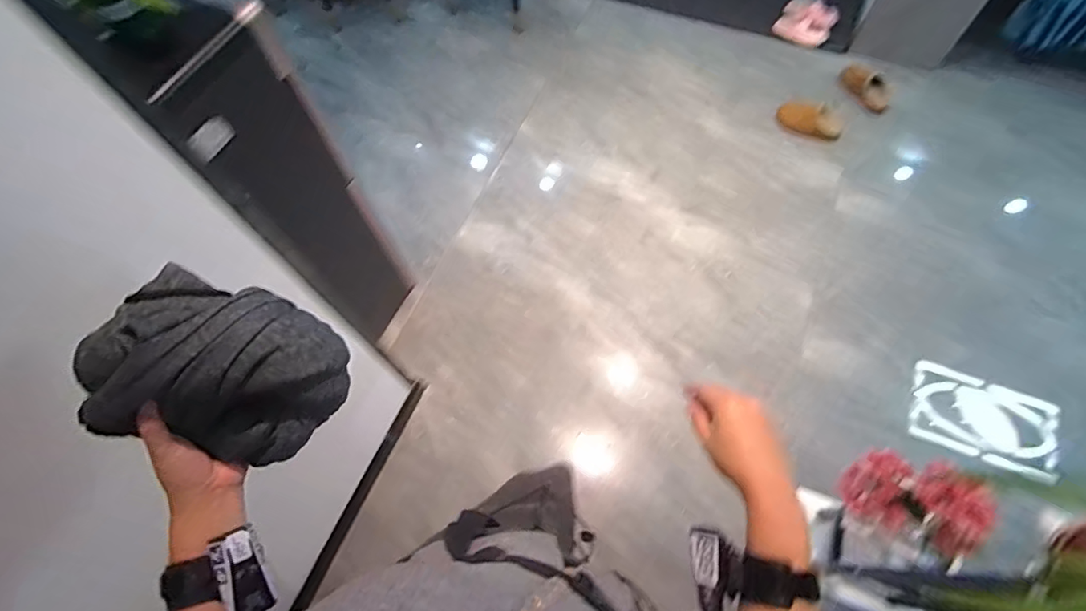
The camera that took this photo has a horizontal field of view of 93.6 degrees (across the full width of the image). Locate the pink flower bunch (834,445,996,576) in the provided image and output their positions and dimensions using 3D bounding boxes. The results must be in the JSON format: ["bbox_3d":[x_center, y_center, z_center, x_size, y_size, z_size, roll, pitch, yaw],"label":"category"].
[{"bbox_3d":[0.735,0.374,0.991,0.195,0.193,0.145,27,67,17],"label":"pink flower bunch"}]

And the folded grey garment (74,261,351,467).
[{"bbox_3d":[-0.255,0.053,0.415,0.139,0.142,0.127,-1,66,2],"label":"folded grey garment"}]

